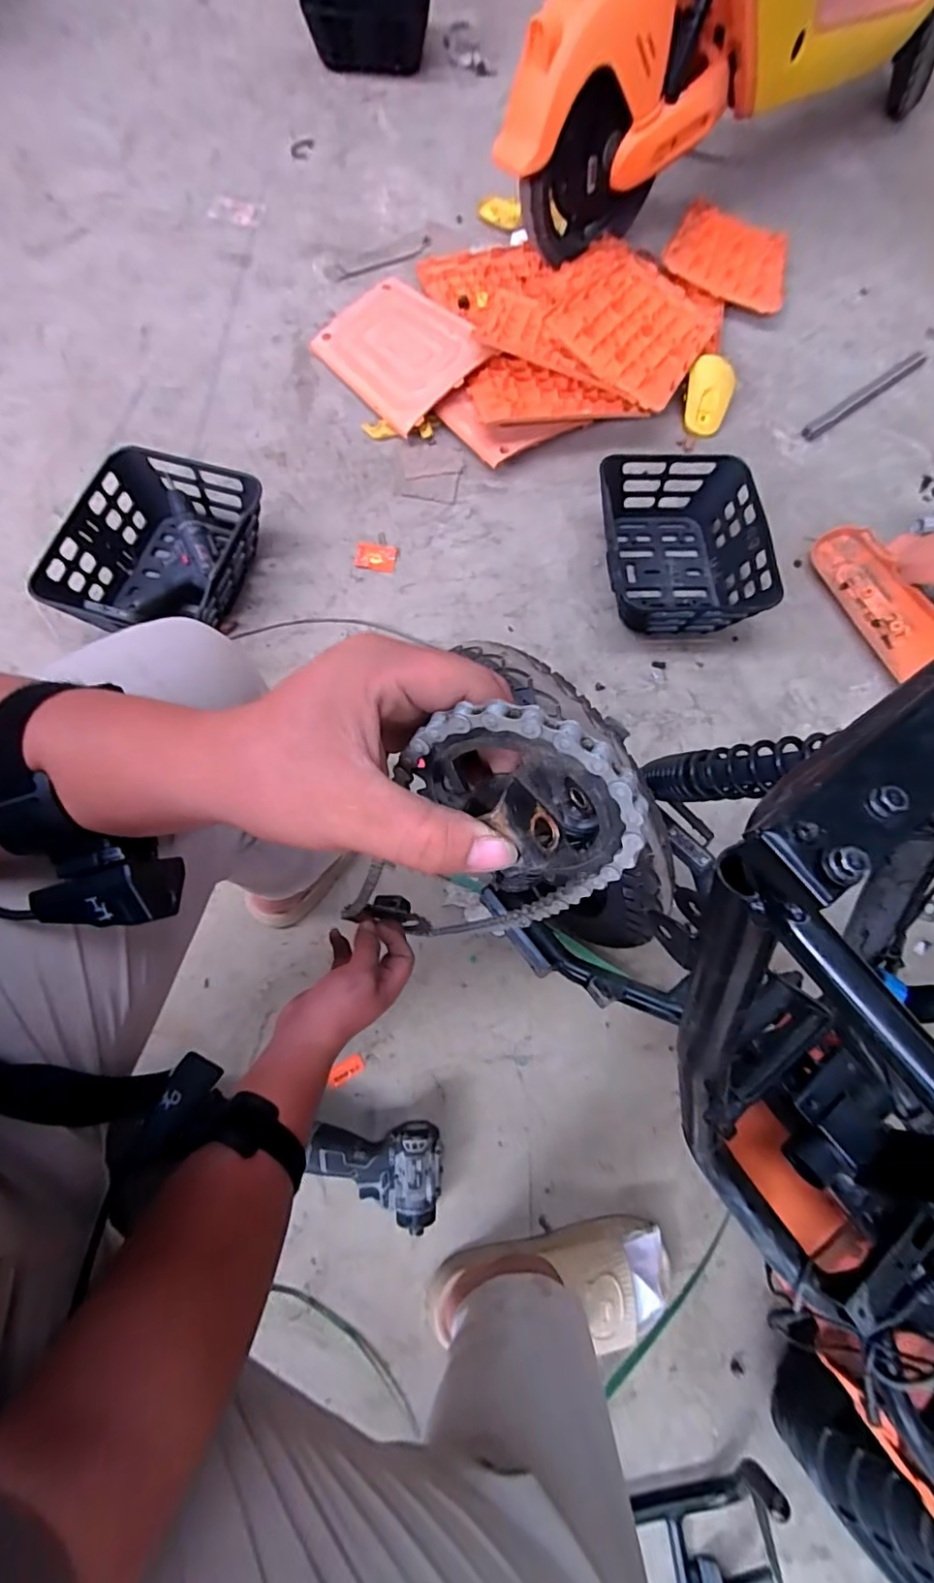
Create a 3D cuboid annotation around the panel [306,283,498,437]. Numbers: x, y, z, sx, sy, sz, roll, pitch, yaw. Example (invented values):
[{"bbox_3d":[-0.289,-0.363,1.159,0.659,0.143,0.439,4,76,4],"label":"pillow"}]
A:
[{"bbox_3d":[-0.141,-0.893,1.118,0.241,0.029,0.343,-41,75,1],"label":"panel"}]

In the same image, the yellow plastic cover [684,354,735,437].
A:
[{"bbox_3d":[0.488,-0.804,1.122,0.096,0.057,0.159,22,73,4],"label":"yellow plastic cover"}]

